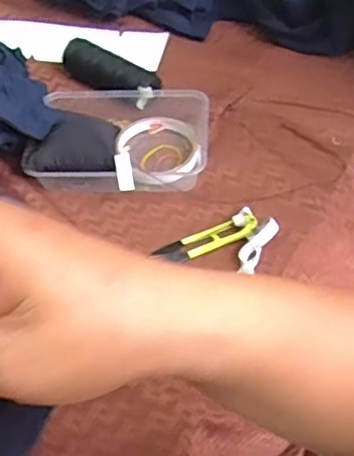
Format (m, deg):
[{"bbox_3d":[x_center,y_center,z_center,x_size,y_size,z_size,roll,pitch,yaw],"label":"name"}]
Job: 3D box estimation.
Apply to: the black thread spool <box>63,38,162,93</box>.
[{"bbox_3d":[-0.075,-0.167,0.660,0.125,0.036,0.049,26,59,24],"label":"black thread spool"}]

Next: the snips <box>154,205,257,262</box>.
[{"bbox_3d":[0.028,0.009,0.529,0.093,0.011,0.025,-25,53,-12],"label":"snips"}]

